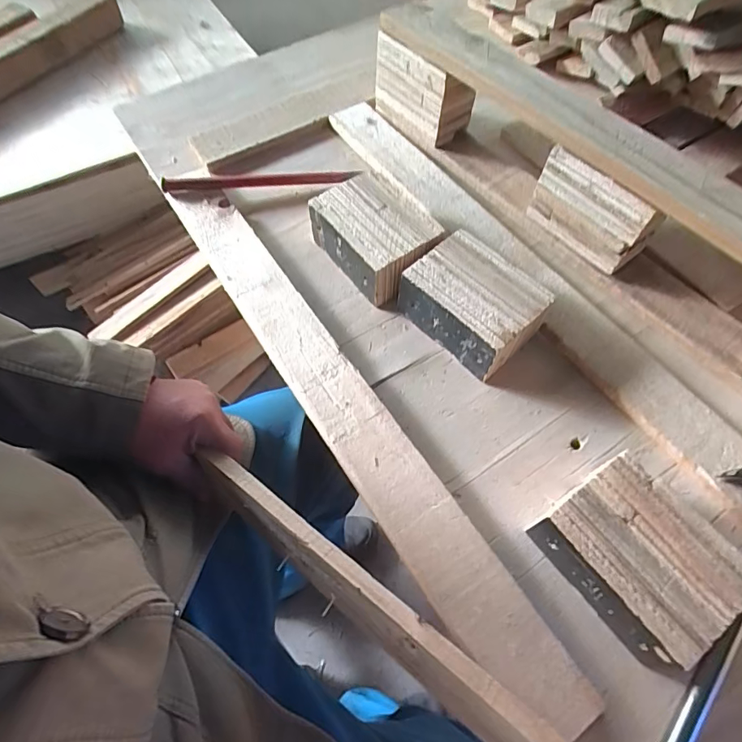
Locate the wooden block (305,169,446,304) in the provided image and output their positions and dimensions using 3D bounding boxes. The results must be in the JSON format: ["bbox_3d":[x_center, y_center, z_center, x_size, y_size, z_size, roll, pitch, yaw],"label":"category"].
[{"bbox_3d":[0.004,-0.146,0.506,0.089,0.061,0.129,-34,68,-18],"label":"wooden block"}]

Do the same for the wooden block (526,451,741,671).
[{"bbox_3d":[0.198,0.136,0.358,0.096,0.063,0.119,-32,67,-17],"label":"wooden block"}]

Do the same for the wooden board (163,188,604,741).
[{"bbox_3d":[-0.040,0.019,0.443,0.065,0.026,0.612,-31,67,-14],"label":"wooden board"}]

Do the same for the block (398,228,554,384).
[{"bbox_3d":[0.101,-0.068,0.467,0.095,0.057,0.124,-40,70,-20],"label":"block"}]

